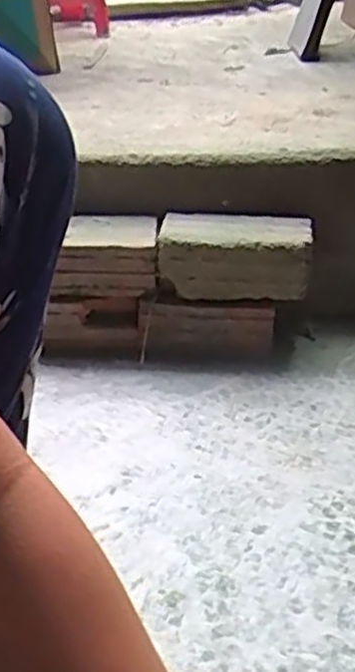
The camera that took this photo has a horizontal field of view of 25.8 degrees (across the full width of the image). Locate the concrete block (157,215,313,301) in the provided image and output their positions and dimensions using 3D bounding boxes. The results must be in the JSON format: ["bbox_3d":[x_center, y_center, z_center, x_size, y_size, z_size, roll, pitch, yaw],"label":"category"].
[{"bbox_3d":[0.069,-0.098,0.952,0.180,0.080,0.077,3,28,4],"label":"concrete block"}]

